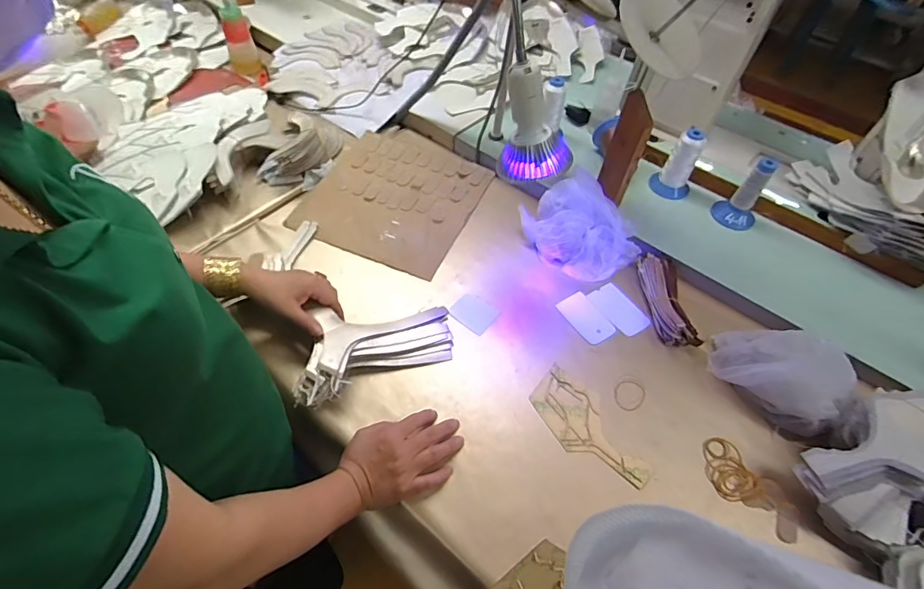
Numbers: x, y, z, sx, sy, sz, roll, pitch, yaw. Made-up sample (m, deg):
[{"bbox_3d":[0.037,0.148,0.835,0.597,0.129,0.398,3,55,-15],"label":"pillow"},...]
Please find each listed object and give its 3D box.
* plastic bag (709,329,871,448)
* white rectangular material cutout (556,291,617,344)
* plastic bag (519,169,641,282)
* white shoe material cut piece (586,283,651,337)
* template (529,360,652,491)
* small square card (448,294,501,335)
[{"bbox_3d":[0.408,0.093,0.549,0.173,0.115,0.087,38,63,22],"label":"plastic bag"},{"bbox_3d":[0.184,0.034,0.666,0.049,0.004,0.086,-26,58,-16],"label":"white rectangular material cutout"},{"bbox_3d":[0.185,-0.106,0.721,0.131,0.069,0.170,-28,61,-19],"label":"plastic bag"},{"bbox_3d":[0.236,0.022,0.675,0.051,0.006,0.091,-26,56,-18],"label":"white shoe material cut piece"},{"bbox_3d":[0.155,0.167,0.564,0.075,0.004,0.168,-27,59,-18],"label":"template"},{"bbox_3d":[0.019,0.025,0.660,0.062,0.005,0.049,38,66,20],"label":"small square card"}]

